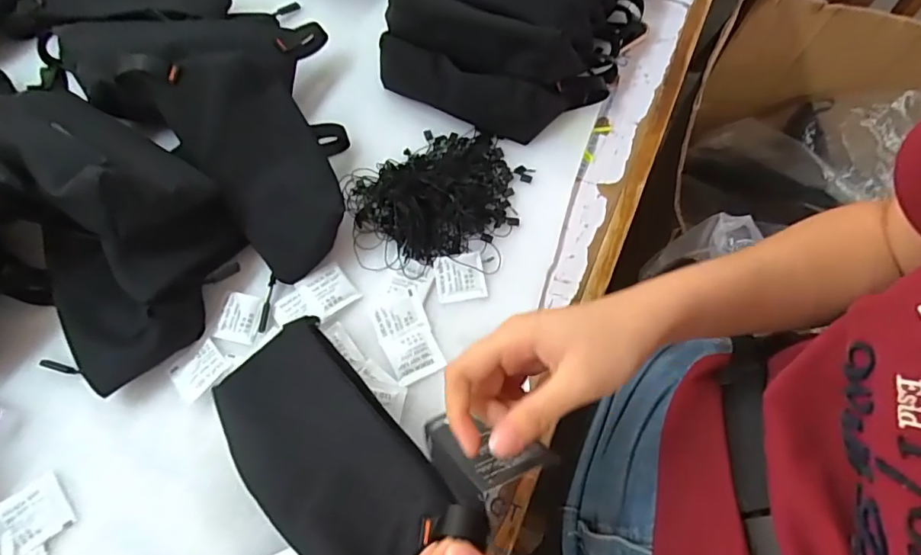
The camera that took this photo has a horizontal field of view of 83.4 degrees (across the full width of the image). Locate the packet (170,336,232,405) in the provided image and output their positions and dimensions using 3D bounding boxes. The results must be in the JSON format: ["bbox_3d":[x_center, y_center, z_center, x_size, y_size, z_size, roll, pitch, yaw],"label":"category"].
[{"bbox_3d":[-0.197,0.070,0.391,0.043,0.006,0.039,33,75,31],"label":"packet"}]

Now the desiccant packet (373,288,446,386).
[{"bbox_3d":[-0.043,0.045,0.409,0.041,0.004,0.072,-22,70,-11],"label":"desiccant packet"}]

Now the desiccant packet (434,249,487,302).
[{"bbox_3d":[0.000,-0.001,0.428,0.040,0.004,0.040,-7,68,-6],"label":"desiccant packet"}]

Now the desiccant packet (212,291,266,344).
[{"bbox_3d":[-0.175,0.032,0.412,0.031,0.005,0.037,12,67,2],"label":"desiccant packet"}]

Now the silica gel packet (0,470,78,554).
[{"bbox_3d":[-0.291,0.161,0.355,0.038,0.004,0.042,-37,74,-16],"label":"silica gel packet"}]

